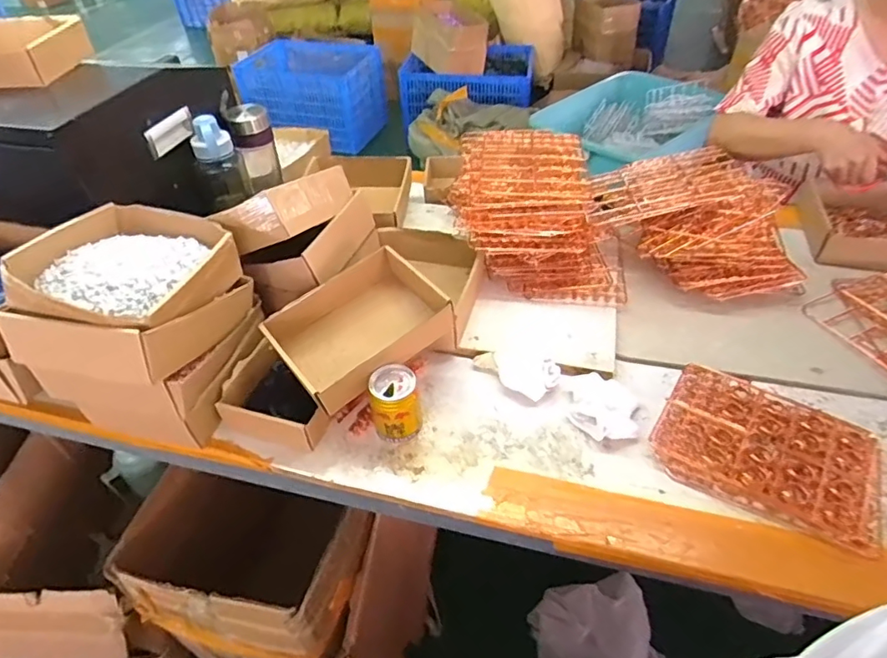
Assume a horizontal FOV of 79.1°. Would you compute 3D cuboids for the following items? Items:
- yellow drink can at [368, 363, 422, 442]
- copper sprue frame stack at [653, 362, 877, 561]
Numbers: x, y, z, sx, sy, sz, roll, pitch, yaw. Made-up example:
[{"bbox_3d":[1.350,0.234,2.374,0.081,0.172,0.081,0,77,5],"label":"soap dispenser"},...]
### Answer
[{"bbox_3d":[-0.063,0.102,0.707,0.060,0.094,0.063,-1,44,1],"label":"yellow drink can"},{"bbox_3d":[0.410,0.148,0.683,0.245,0.037,0.184,22,49,23],"label":"copper sprue frame stack"}]

